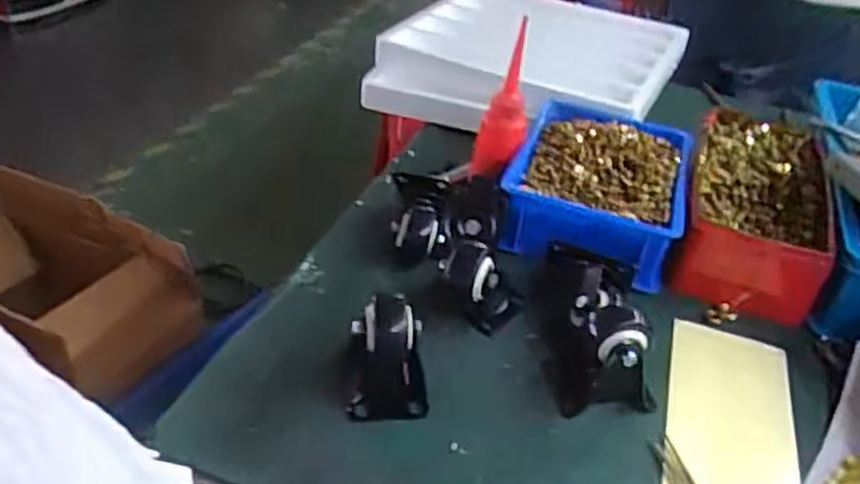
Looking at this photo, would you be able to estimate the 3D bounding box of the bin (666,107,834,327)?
[{"bbox_3d":[0.291,-0.033,0.658,0.116,0.070,0.240,17,37,13],"label":"bin"}]

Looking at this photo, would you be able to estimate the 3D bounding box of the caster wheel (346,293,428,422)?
[{"bbox_3d":[-0.024,0.068,0.462,0.052,0.067,0.065,7,36,-1],"label":"caster wheel"}]

